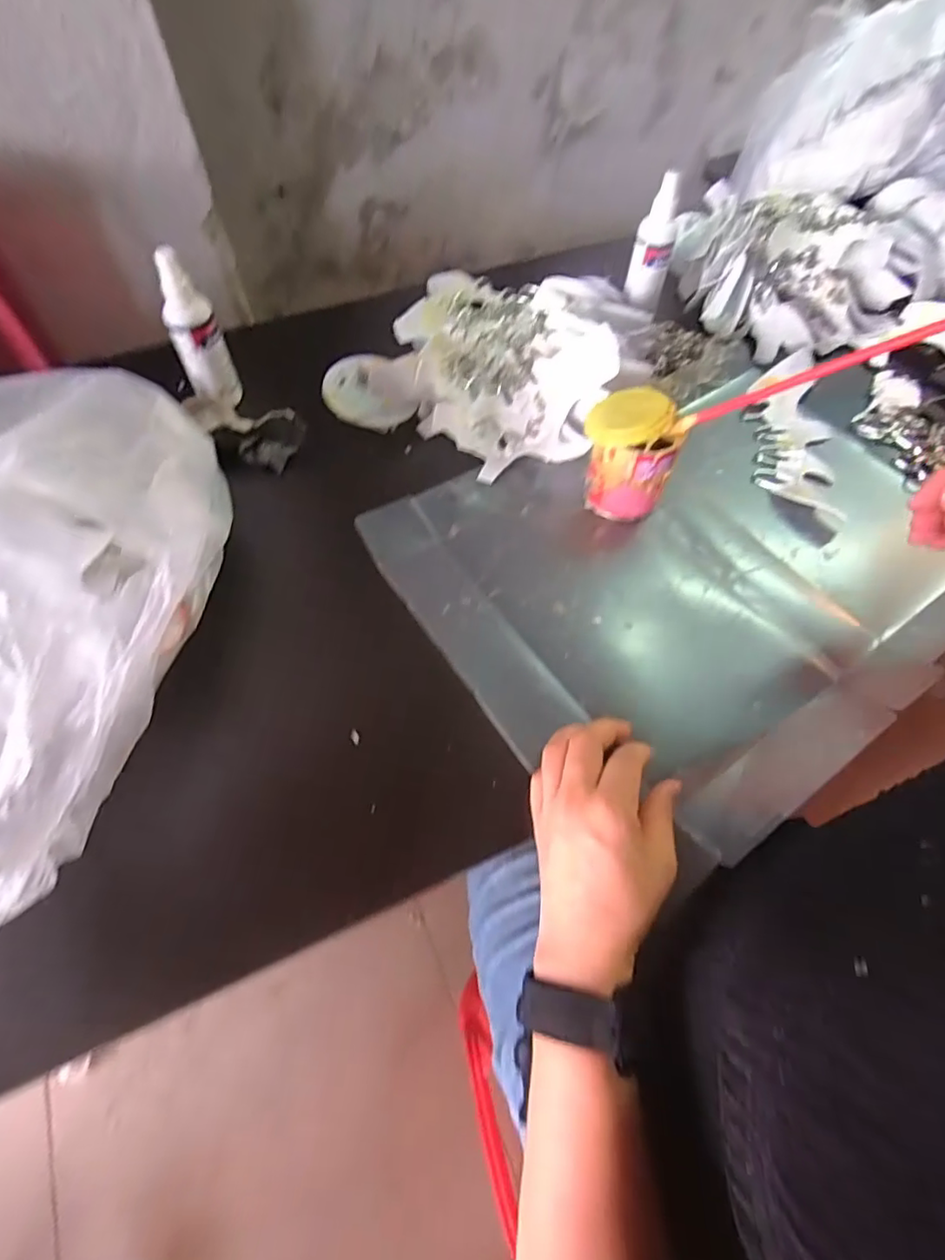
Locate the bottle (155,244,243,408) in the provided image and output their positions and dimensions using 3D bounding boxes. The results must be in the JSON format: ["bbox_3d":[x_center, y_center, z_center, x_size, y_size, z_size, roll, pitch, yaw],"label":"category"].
[{"bbox_3d":[-0.238,-0.254,0.497,0.041,0.123,0.032,-24,63,-14],"label":"bottle"}]

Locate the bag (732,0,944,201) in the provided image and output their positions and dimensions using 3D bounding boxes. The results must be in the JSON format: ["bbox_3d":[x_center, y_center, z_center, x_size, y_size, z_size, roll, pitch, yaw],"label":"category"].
[{"bbox_3d":[0.465,-0.653,0.698,0.211,0.149,0.220,13,60,7],"label":"bag"}]

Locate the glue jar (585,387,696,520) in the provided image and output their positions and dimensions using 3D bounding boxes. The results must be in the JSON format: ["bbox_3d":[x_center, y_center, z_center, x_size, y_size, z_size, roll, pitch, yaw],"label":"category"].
[{"bbox_3d":[0.127,-0.143,0.466,0.071,0.090,0.065,0,59,-1],"label":"glue jar"}]

